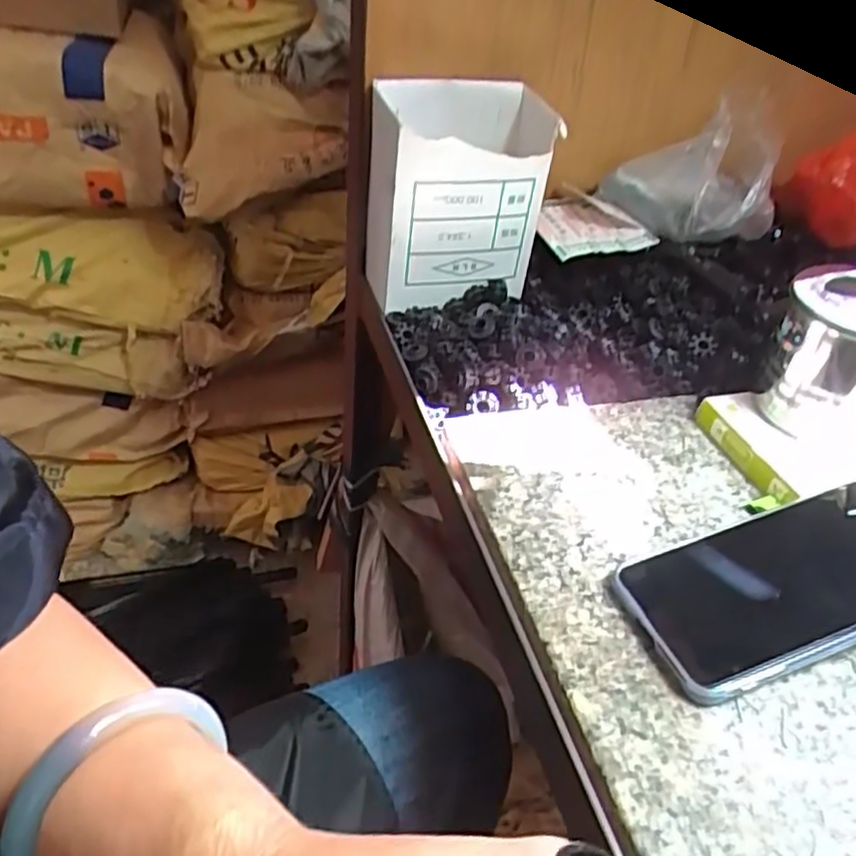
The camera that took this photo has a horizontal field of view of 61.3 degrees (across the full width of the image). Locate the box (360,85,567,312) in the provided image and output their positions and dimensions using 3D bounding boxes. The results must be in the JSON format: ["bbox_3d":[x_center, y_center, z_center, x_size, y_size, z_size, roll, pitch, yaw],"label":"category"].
[{"bbox_3d":[0.019,-0.171,0.535,0.119,0.140,0.086,-7,39,-14],"label":"box"}]

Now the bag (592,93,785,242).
[{"bbox_3d":[0.204,-0.192,0.541,0.127,0.095,0.053,8,38,5],"label":"bag"}]

